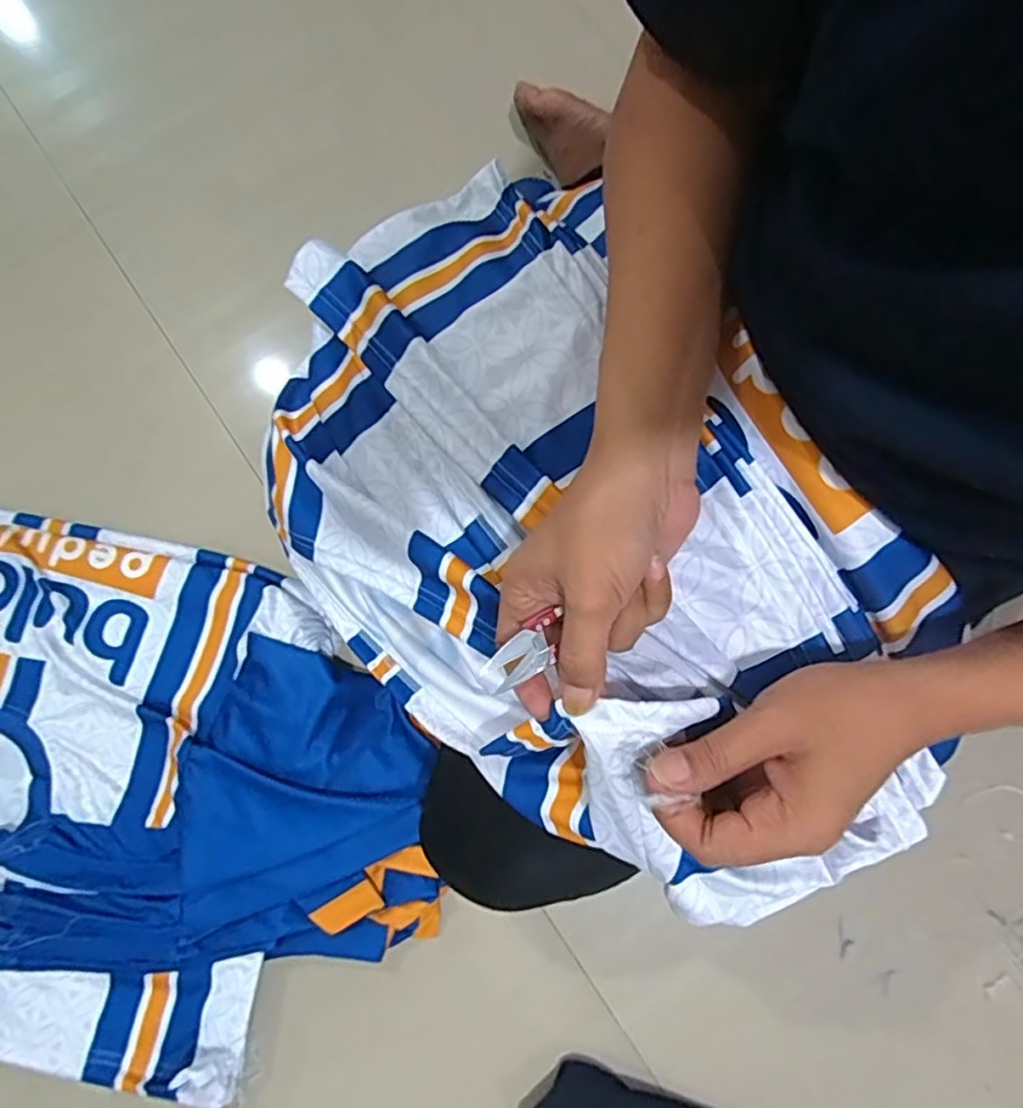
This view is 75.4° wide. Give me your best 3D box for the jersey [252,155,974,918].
[{"bbox_3d":[0.019,-0.021,0.462,0.317,0.190,0.496,-33,80,-8],"label":"jersey"}]

